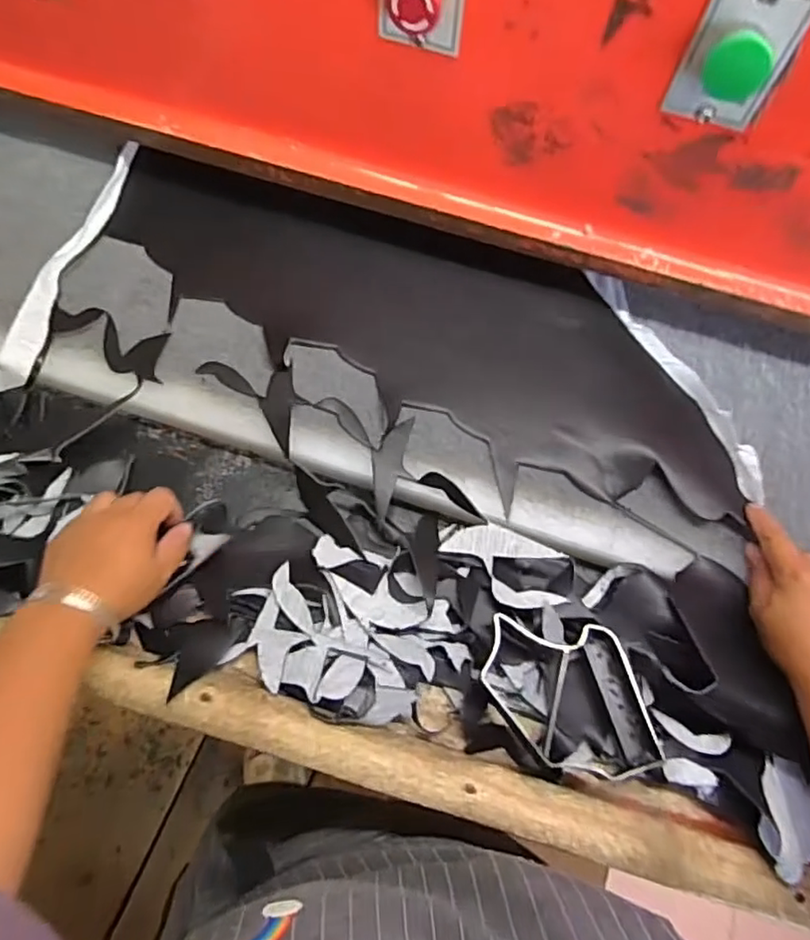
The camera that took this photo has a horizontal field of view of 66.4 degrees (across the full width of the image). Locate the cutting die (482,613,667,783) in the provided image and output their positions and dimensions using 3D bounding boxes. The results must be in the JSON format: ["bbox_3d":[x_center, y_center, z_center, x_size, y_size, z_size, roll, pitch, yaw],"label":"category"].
[{"bbox_3d":[0.123,0.169,0.469,0.106,0.027,0.136,-16,71,-9],"label":"cutting die"}]

